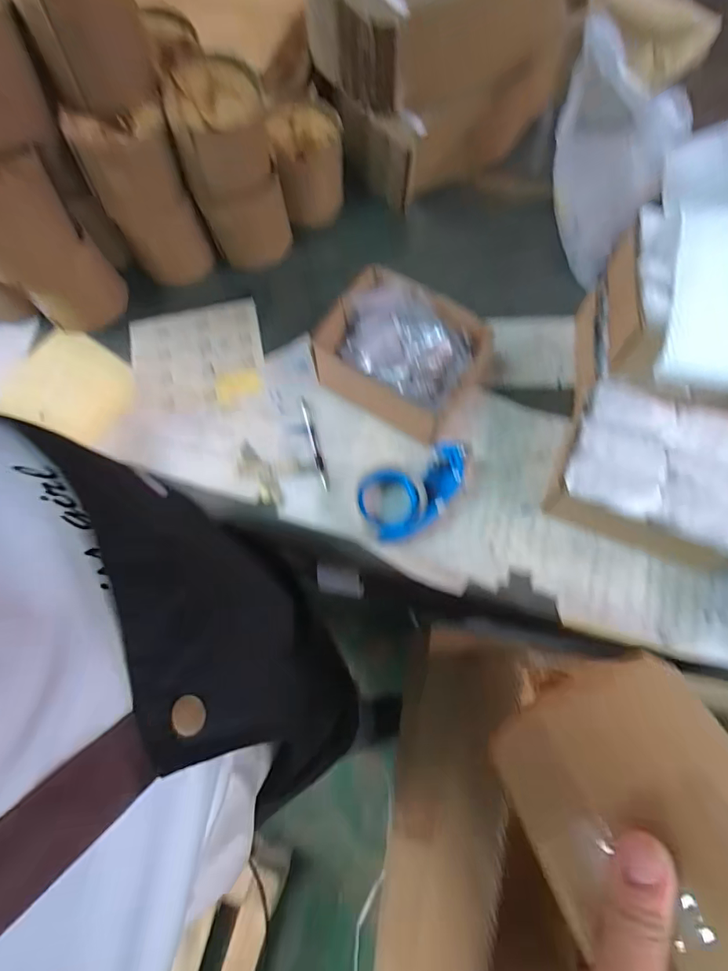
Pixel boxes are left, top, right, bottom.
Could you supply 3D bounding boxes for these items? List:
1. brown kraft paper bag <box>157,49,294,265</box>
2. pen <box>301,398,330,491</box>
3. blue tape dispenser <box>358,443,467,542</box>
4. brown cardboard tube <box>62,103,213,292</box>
[{"bbox_3d":[-0.179,-0.438,0.650,0.116,0.217,0.127,-19,73,-4],"label":"brown kraft paper bag"},{"bbox_3d":[-0.065,-0.054,0.622,0.011,0.017,0.129,-16,72,-3],"label":"pen"},{"bbox_3d":[0.064,0.012,0.553,0.133,0.046,0.083,-22,73,-5],"label":"blue tape dispenser"},{"bbox_3d":[-0.287,-0.396,0.636,0.117,0.203,0.107,-7,72,0],"label":"brown cardboard tube"}]

